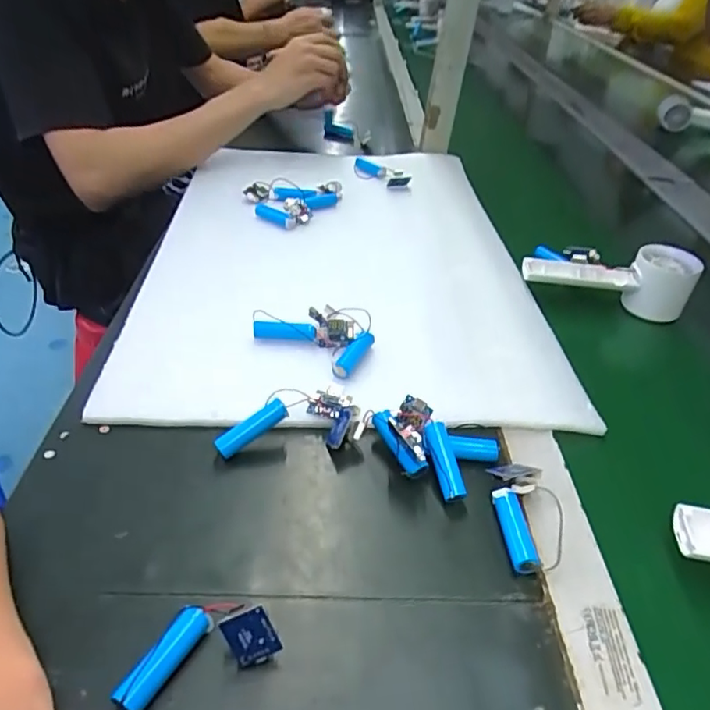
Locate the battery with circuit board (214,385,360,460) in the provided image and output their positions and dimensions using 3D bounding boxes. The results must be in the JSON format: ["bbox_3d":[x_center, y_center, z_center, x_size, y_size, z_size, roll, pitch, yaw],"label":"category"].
[{"bbox_3d":[-0.046,0.045,0.393,0.093,0.033,0.045,-5,38,-11],"label":"battery with circuit board"}]

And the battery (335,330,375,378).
[{"bbox_3d":[0.001,-0.002,0.455,0.014,0.014,0.054,18,38,17],"label":"battery"}]

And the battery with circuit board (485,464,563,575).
[{"bbox_3d":[0.107,0.094,0.348,0.045,0.019,0.068,-1,37,-7],"label":"battery with circuit board"}]

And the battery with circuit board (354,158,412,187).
[{"bbox_3d":[0.035,-0.245,0.785,0.053,0.026,0.089,-15,38,-18],"label":"battery with circuit board"}]

